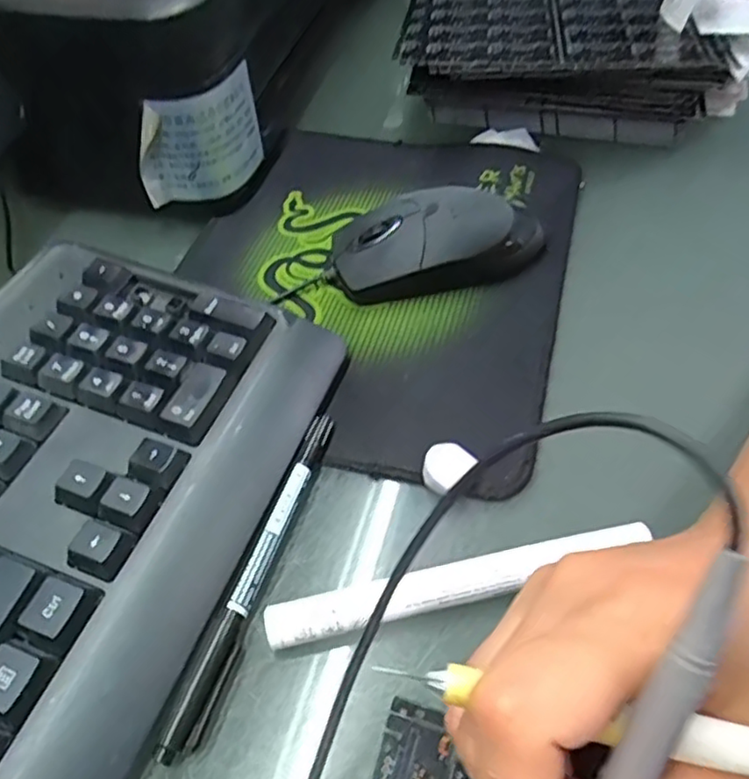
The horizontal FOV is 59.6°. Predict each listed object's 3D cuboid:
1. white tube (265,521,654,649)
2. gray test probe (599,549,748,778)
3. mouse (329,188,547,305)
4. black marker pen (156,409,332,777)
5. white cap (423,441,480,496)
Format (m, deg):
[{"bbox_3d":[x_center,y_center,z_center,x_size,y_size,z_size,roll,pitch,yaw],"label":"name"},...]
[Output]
[{"bbox_3d":[0.032,0.072,0.243,0.141,0.014,0.016,-12,51,-5],"label":"white tube"},{"bbox_3d":[0.052,0.093,0.142,0.011,0.125,0.007,23,13,21],"label":"gray test probe"},{"bbox_3d":[0.034,-0.079,0.347,0.113,0.036,0.054,-9,51,-3],"label":"mouse"},{"bbox_3d":[-0.043,0.068,0.253,0.010,0.012,0.139,13,53,14],"label":"black marker pen"},{"bbox_3d":[0.029,0.034,0.274,0.019,0.010,0.022,35,61,27],"label":"white cap"}]

